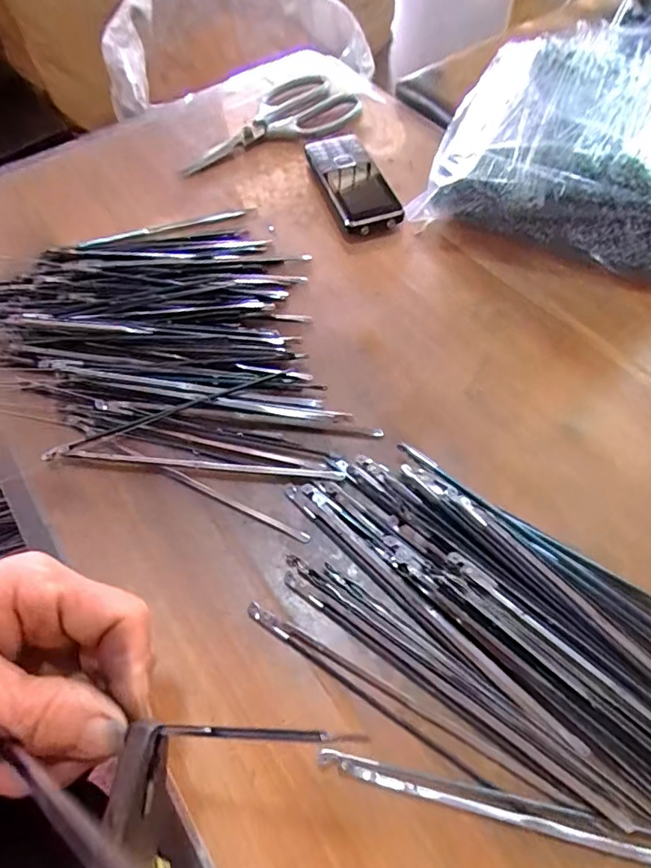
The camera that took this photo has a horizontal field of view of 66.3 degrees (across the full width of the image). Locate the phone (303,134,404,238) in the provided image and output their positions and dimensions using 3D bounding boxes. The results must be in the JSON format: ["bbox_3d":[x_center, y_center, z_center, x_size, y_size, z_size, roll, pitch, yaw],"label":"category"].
[{"bbox_3d":[0.022,-0.226,0.442,0.052,0.021,0.131,-17,61,-8],"label":"phone"}]

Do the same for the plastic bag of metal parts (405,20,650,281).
[{"bbox_3d":[0.219,-0.237,0.407,0.241,0.080,0.213,16,62,10],"label":"plastic bag of metal parts"}]

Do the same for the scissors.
[{"bbox_3d":[-0.064,-0.306,0.493,0.185,0.016,0.091,-34,65,-17],"label":"scissors"}]

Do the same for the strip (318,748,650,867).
[{"bbox_3d":[0.088,0.171,0.222,0.182,0.007,0.010,12,61,8],"label":"strip"}]

